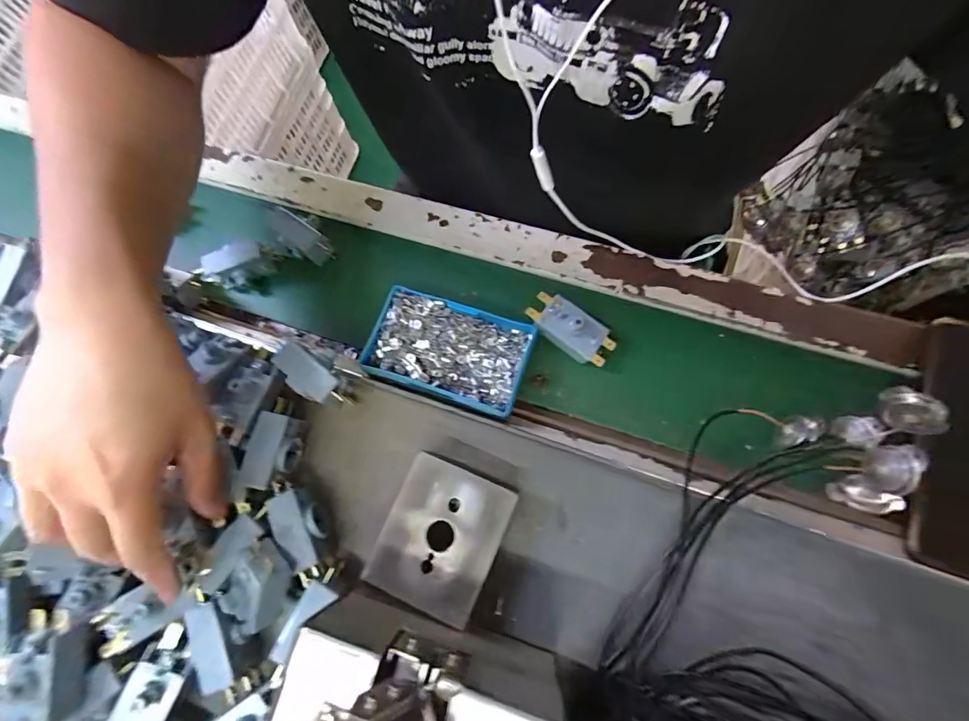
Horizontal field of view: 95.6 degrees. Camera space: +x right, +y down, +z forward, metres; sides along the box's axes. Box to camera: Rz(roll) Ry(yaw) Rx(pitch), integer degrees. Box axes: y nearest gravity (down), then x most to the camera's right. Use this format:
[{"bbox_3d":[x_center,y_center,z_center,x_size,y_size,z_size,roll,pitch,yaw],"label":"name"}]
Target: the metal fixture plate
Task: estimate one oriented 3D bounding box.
[{"bbox_3d":[-0.025,0.106,0.266,0.065,0.028,0.079,22,78,11],"label":"metal fixture plate"}]

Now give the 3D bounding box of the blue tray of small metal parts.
[{"bbox_3d":[-0.026,-0.006,0.330,0.113,0.031,0.071,17,77,10],"label":"blue tray of small metal parts"}]

